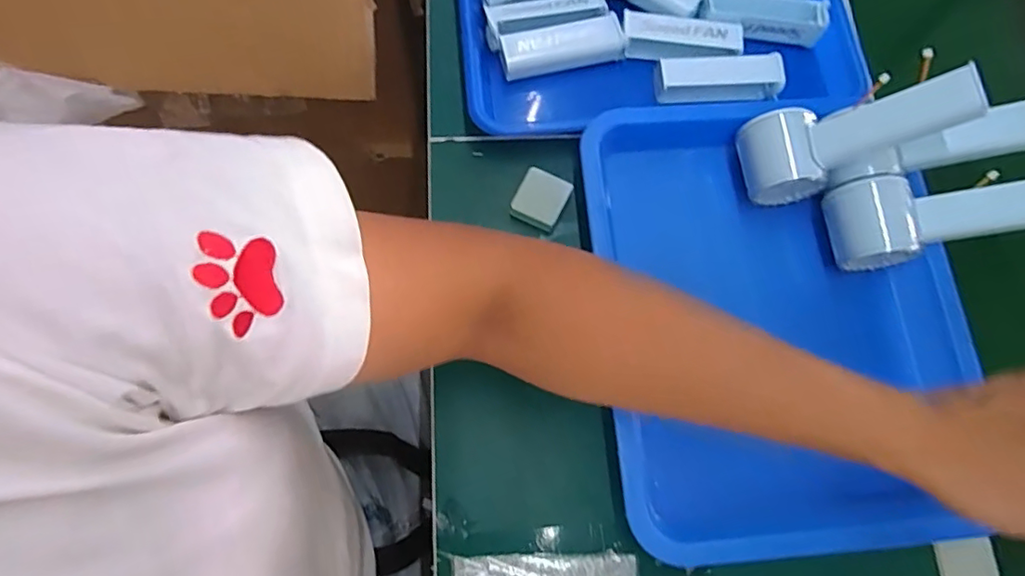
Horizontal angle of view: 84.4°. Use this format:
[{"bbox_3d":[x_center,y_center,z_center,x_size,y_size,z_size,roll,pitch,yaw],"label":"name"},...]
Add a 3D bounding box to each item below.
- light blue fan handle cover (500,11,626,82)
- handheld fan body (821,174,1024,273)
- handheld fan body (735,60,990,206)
[{"bbox_3d":[0.041,-0.202,0.479,0.101,0.024,0.031,-14,75,-7],"label":"light blue fan handle cover"},{"bbox_3d":[0.322,-0.054,0.416,0.164,0.053,0.060,-8,72,12],"label":"handheld fan body"},{"bbox_3d":[0.247,-0.111,0.412,0.148,0.052,0.061,-17,69,34],"label":"handheld fan body"}]

